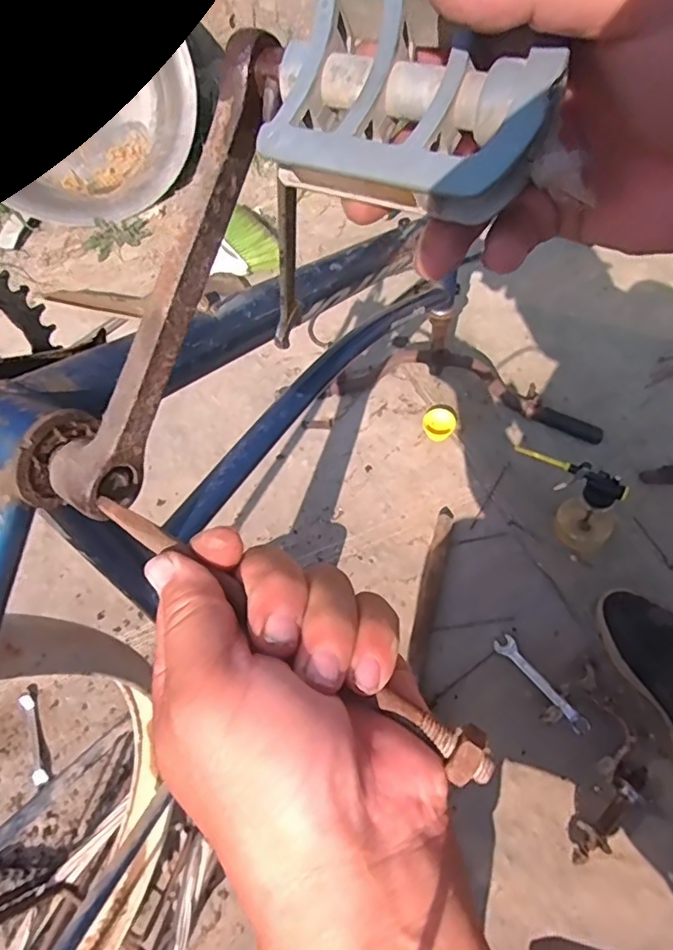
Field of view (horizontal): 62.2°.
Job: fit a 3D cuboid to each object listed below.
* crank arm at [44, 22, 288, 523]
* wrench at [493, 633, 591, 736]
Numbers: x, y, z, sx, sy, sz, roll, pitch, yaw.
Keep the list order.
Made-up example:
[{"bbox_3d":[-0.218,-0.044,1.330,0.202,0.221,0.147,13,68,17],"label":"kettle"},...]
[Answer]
[{"bbox_3d":[-0.063,-0.071,0.214,0.025,0.023,0.180,28,101,17],"label":"crank arm"},{"bbox_3d":[0.269,0.272,0.733,0.028,0.004,0.147,-37,59,-8],"label":"wrench"}]

